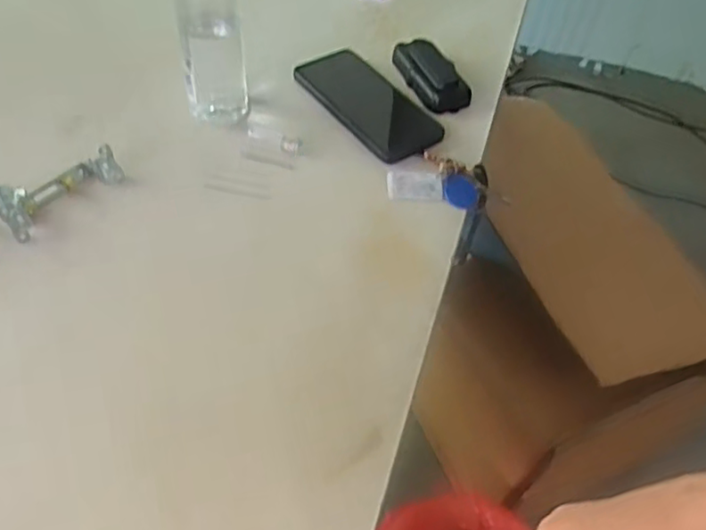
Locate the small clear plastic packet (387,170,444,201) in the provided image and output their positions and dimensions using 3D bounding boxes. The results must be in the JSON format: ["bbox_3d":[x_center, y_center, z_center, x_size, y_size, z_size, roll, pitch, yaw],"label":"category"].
[{"bbox_3d":[0.056,-0.071,0.572,0.050,0.005,0.033,-1,53,-6],"label":"small clear plastic packet"}]

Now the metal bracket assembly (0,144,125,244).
[{"bbox_3d":[-0.273,-0.050,0.513,0.057,0.022,0.169,36,58,21],"label":"metal bracket assembly"}]

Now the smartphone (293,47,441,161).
[{"bbox_3d":[0.012,-0.165,0.635,0.077,0.006,0.164,-29,61,-24],"label":"smartphone"}]

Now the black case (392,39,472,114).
[{"bbox_3d":[0.081,-0.201,0.666,0.049,0.021,0.099,-20,57,-18],"label":"black case"}]

